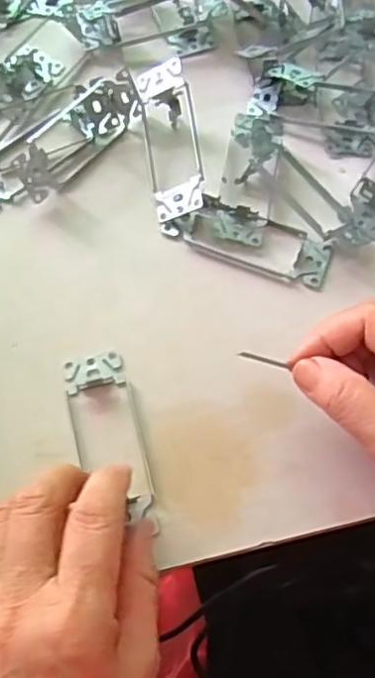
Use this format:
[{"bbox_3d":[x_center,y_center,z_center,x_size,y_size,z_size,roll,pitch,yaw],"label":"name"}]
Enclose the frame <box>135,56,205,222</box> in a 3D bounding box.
[{"bbox_3d":[-0.011,-0.131,0.407,0.032,0.032,0.105,-8,68,-5],"label":"frame"}]

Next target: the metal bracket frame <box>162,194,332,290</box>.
[{"bbox_3d":[0.039,-0.066,0.391,0.103,0.019,0.037,20,69,6],"label":"metal bracket frame"}]

